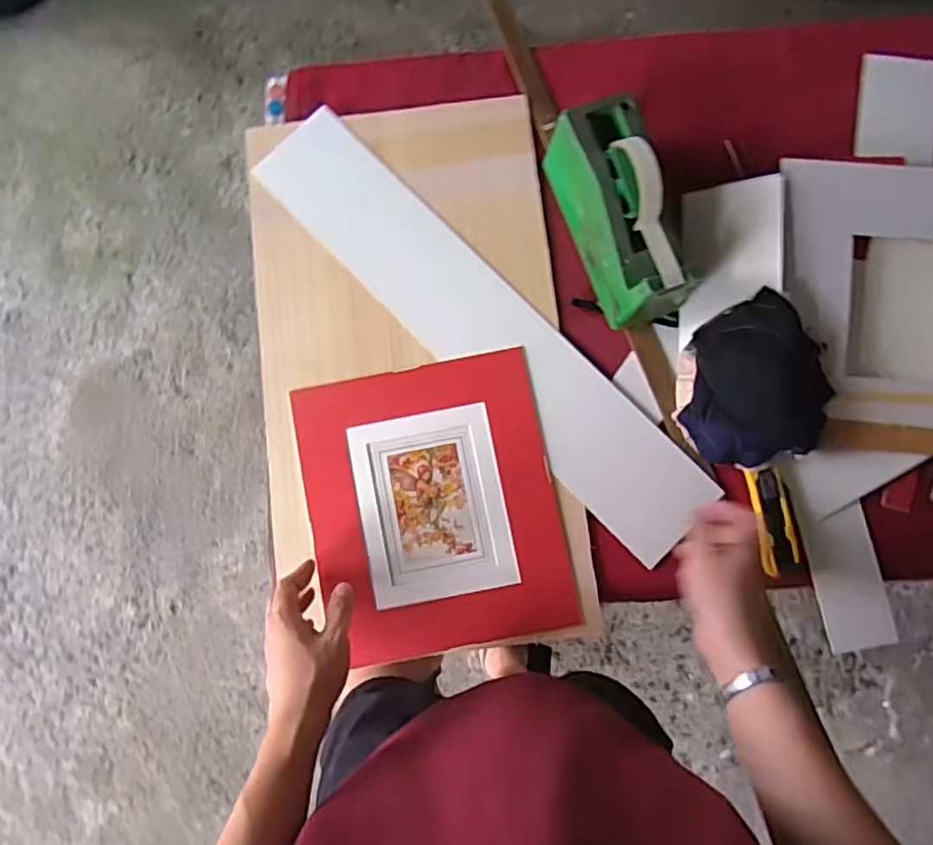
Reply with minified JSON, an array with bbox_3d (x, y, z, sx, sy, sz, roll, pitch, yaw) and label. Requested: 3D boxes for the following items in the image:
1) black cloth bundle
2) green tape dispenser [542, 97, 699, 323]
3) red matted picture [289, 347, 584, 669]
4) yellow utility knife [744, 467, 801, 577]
[{"bbox_3d":[0.277,-0.037,0.620,0.133,0.032,0.149,-22,85,-2],"label":"black cloth bundle"},{"bbox_3d":[0.152,-0.206,0.617,0.081,0.108,0.195,-20,83,-2],"label":"green tape dispenser"},{"bbox_3d":[-0.034,0.084,0.645,0.242,0.009,0.280,-11,84,-1],"label":"red matted picture"},{"bbox_3d":[0.304,0.096,0.627,0.037,0.014,0.110,-7,84,0],"label":"yellow utility knife"}]

